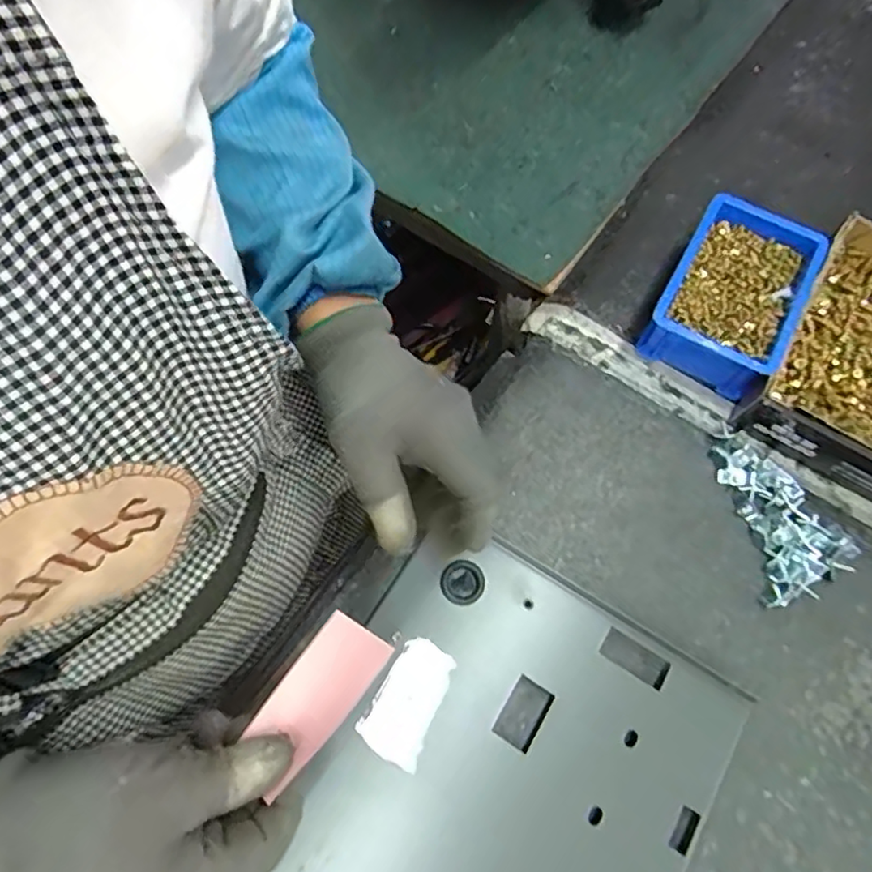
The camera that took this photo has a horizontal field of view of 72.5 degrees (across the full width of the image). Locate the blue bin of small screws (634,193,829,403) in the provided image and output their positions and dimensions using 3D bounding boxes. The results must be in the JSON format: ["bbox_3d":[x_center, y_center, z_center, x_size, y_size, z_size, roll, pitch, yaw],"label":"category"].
[{"bbox_3d":[0.237,-0.115,0.476,0.096,0.048,0.136,30,70,11],"label":"blue bin of small screws"}]

